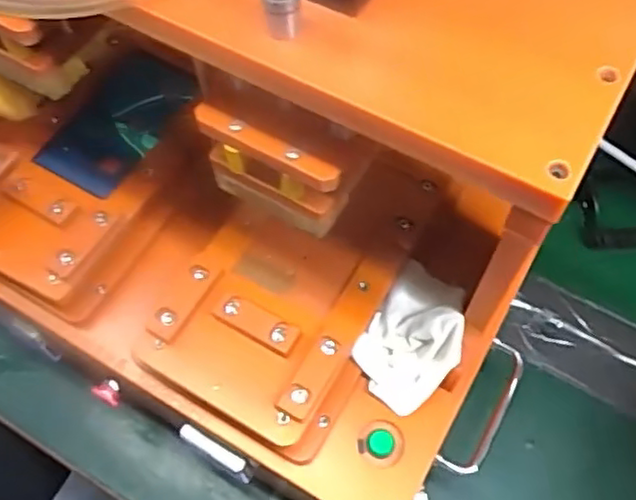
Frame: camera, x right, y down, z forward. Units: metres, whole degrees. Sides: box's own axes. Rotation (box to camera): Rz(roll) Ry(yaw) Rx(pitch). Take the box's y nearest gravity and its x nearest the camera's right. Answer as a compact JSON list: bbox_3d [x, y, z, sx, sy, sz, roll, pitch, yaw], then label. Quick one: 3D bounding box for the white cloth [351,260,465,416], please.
[{"bbox_3d":[0.063,0.054,0.417,0.057,0.037,0.087,30,65,16],"label":"white cloth"}]

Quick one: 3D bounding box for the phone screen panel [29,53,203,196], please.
[{"bbox_3d":[-0.144,-0.096,0.492,0.074,0.011,0.123,27,69,18],"label":"phone screen panel"}]

